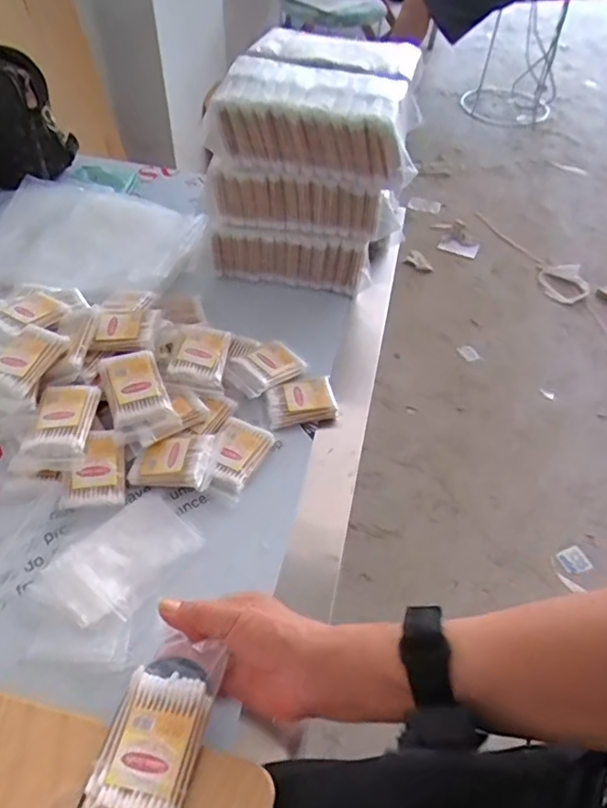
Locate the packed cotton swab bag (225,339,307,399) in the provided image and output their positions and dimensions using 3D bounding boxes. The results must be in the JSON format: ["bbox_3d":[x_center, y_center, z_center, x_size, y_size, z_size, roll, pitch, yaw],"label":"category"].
[{"bbox_3d":[-0.041,-0.041,0.629,0.089,0.015,0.061,-34,59,-32],"label":"packed cotton swab bag"}]

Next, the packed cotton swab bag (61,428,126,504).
[{"bbox_3d":[-0.193,0.059,0.524,0.052,0.012,0.068,2,77,-23],"label":"packed cotton swab bag"}]

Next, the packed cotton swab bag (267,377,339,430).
[{"bbox_3d":[-0.003,-0.002,0.614,0.072,0.024,0.052,-12,51,-13],"label":"packed cotton swab bag"}]

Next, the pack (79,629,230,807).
[{"bbox_3d":[-0.096,0.220,0.351,0.057,0.021,0.144,14,50,6],"label":"pack"}]

